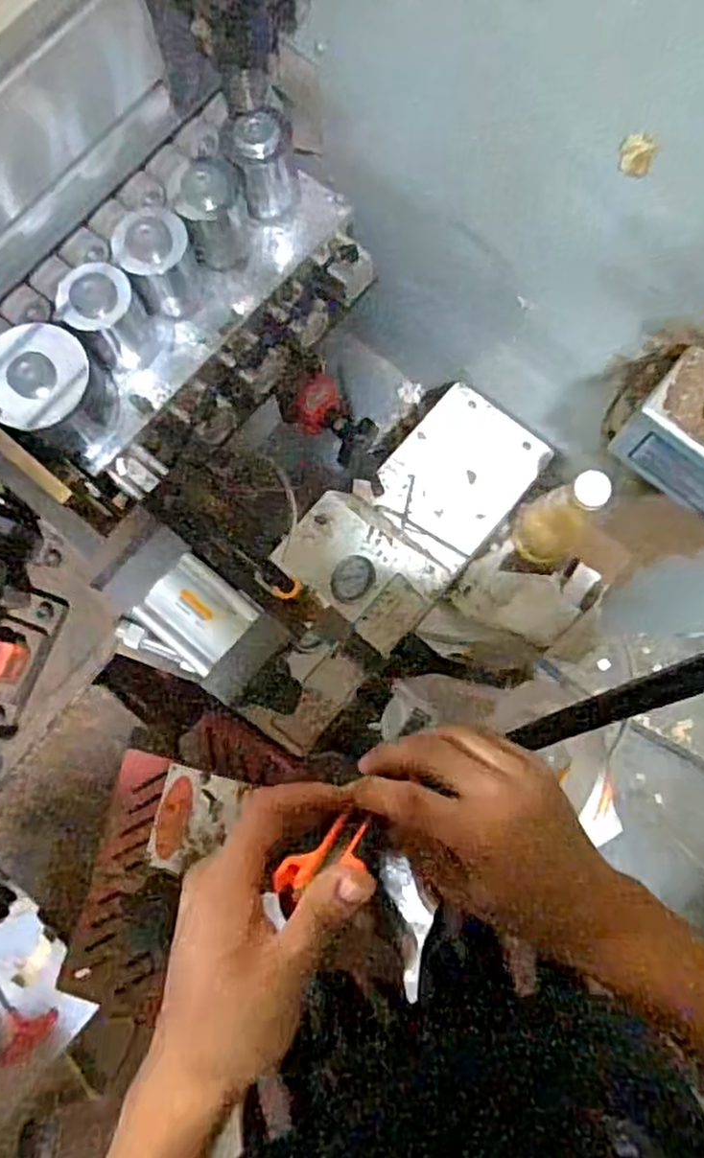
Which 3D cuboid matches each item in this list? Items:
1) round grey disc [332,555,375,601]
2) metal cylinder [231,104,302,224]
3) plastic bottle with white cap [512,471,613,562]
[{"bbox_3d":[0.001,0.000,0.778,0.053,0.009,0.047,-21,114,-27],"label":"round grey disc"},{"bbox_3d":[-0.081,-0.397,0.688,0.061,0.085,0.055,-6,79,0],"label":"metal cylinder"},{"bbox_3d":[0.261,-0.082,0.852,0.091,0.217,0.076,-44,81,-7],"label":"plastic bottle with white cap"}]

